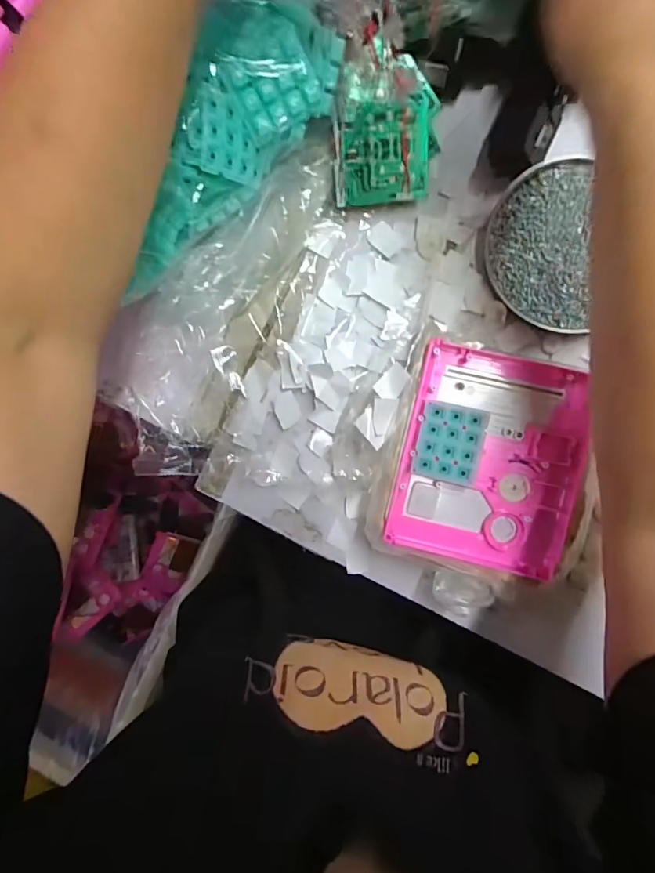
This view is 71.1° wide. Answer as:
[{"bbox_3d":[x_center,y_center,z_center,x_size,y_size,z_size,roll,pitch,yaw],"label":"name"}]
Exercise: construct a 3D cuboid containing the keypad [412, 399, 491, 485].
[{"bbox_3d":[0.096,0.006,0.358,0.050,0.004,0.058,12,93,4],"label":"keypad"}]

